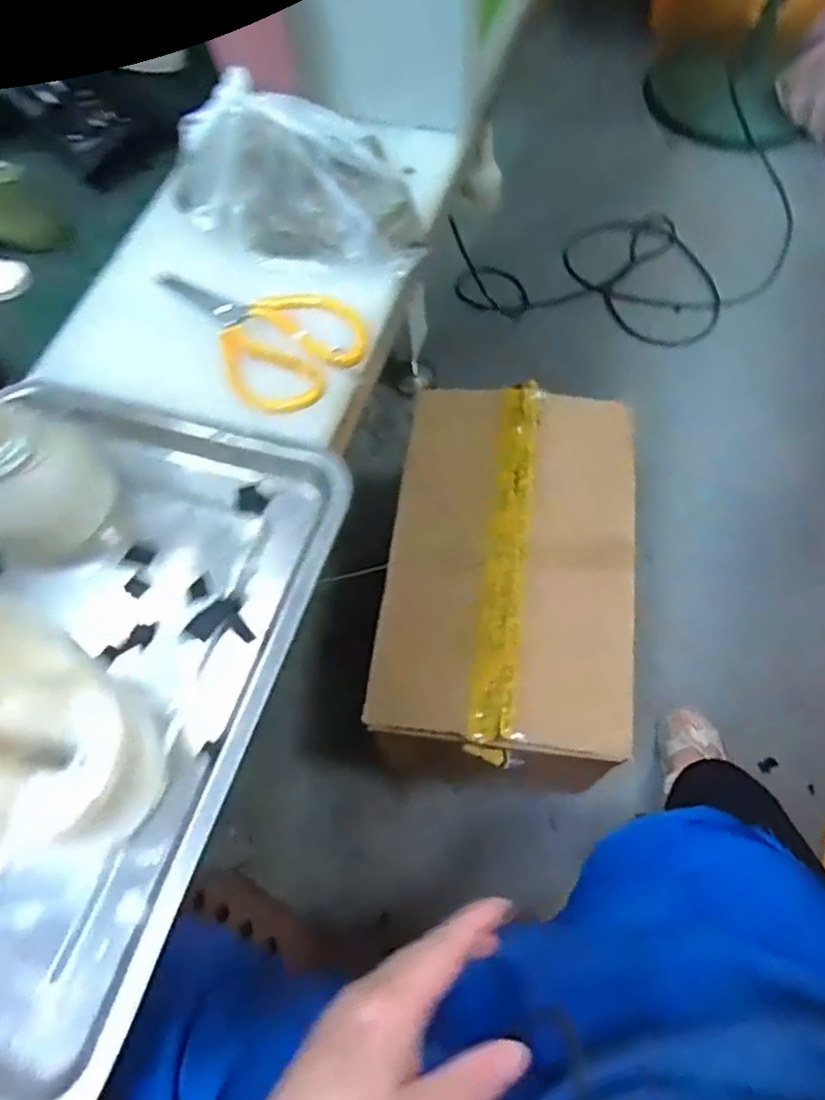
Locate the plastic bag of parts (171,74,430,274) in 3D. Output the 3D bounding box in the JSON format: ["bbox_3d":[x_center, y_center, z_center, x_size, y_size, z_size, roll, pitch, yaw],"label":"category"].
[{"bbox_3d":[-0.093,-0.297,0.552,0.218,0.098,0.091,16,65,11],"label":"plastic bag of parts"}]

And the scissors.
[{"bbox_3d":[-0.124,-0.175,0.542,0.178,0.019,0.103,37,71,19],"label":"scissors"}]

